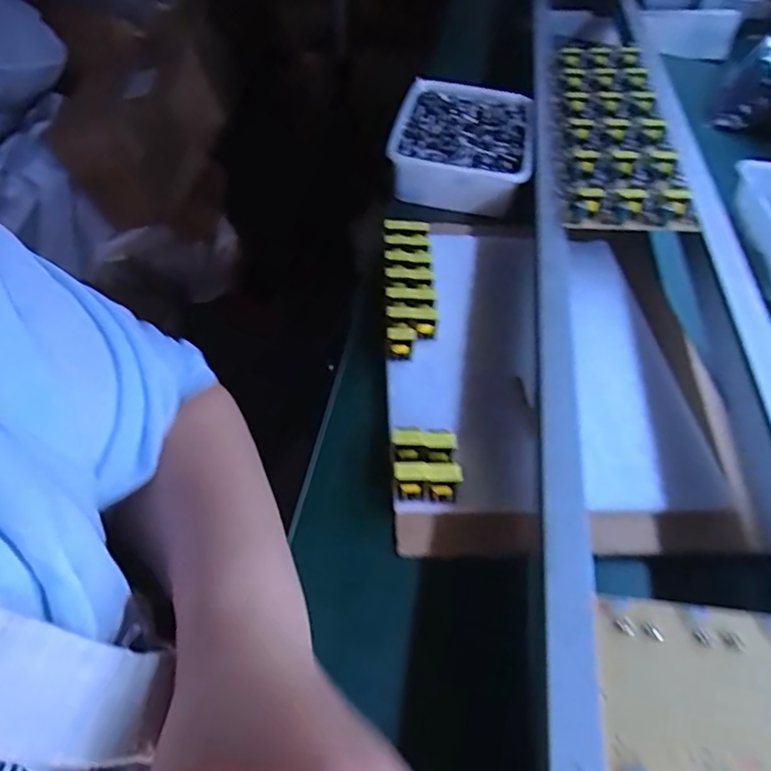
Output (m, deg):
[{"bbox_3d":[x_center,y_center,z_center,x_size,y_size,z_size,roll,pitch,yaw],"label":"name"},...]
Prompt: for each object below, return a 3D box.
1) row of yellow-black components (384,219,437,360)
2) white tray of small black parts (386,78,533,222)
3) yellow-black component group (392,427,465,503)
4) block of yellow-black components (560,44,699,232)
[{"bbox_3d":[0.020,-0.087,0.477,0.040,0.016,0.160,3,49,-3],"label":"row of yellow-black components"},{"bbox_3d":[0.083,-0.265,0.630,0.145,0.059,0.196,11,49,4],"label":"white tray of small black parts"},{"bbox_3d":[0.025,0.051,0.362,0.040,0.024,0.044,1,49,-5],"label":"yellow-black component group"},{"bbox_3d":[0.241,-0.285,0.610,0.101,0.034,0.401,10,49,3],"label":"block of yellow-black components"}]

